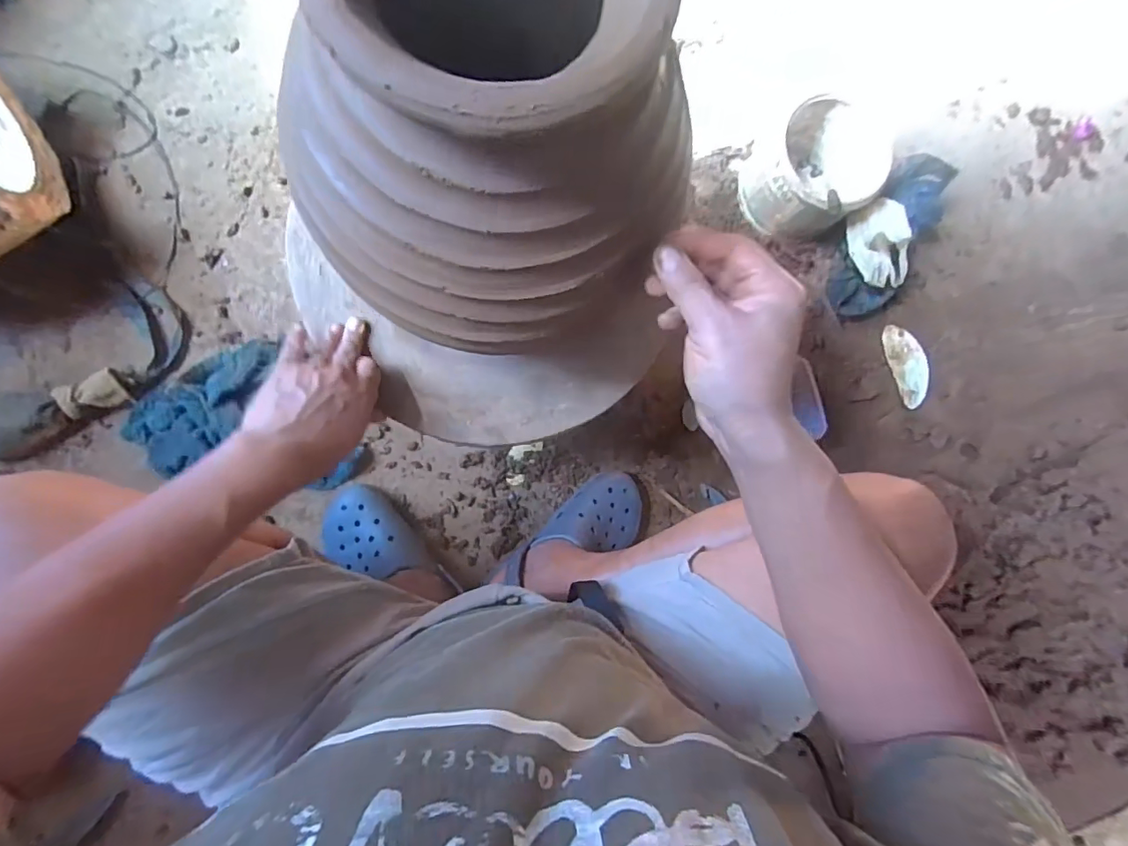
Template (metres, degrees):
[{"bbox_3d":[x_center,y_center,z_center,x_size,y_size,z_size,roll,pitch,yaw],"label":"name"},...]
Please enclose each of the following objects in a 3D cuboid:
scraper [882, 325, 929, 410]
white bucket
[{"bbox_3d":[0.580,-0.097,0.893,0.060,0.012,0.139,-14,86,-8],"label":"scraper"},{"bbox_3d":[0.382,-0.383,0.834,0.169,0.137,0.164,1,84,-7],"label":"white bucket"}]

